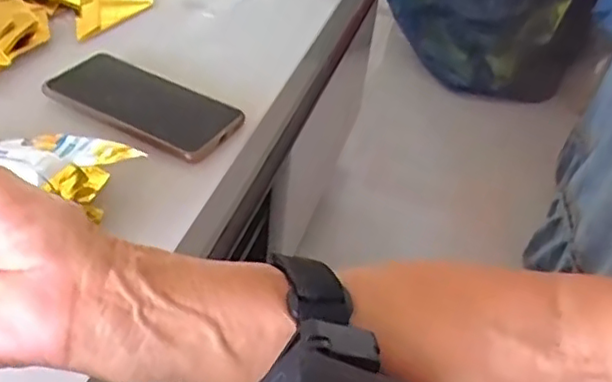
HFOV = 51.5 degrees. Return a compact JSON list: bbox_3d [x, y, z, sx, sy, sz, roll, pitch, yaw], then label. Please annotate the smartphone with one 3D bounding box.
[{"bbox_3d":[-0.140,-0.076,0.545,0.165,0.013,0.076,25,44,20],"label":"smartphone"}]

